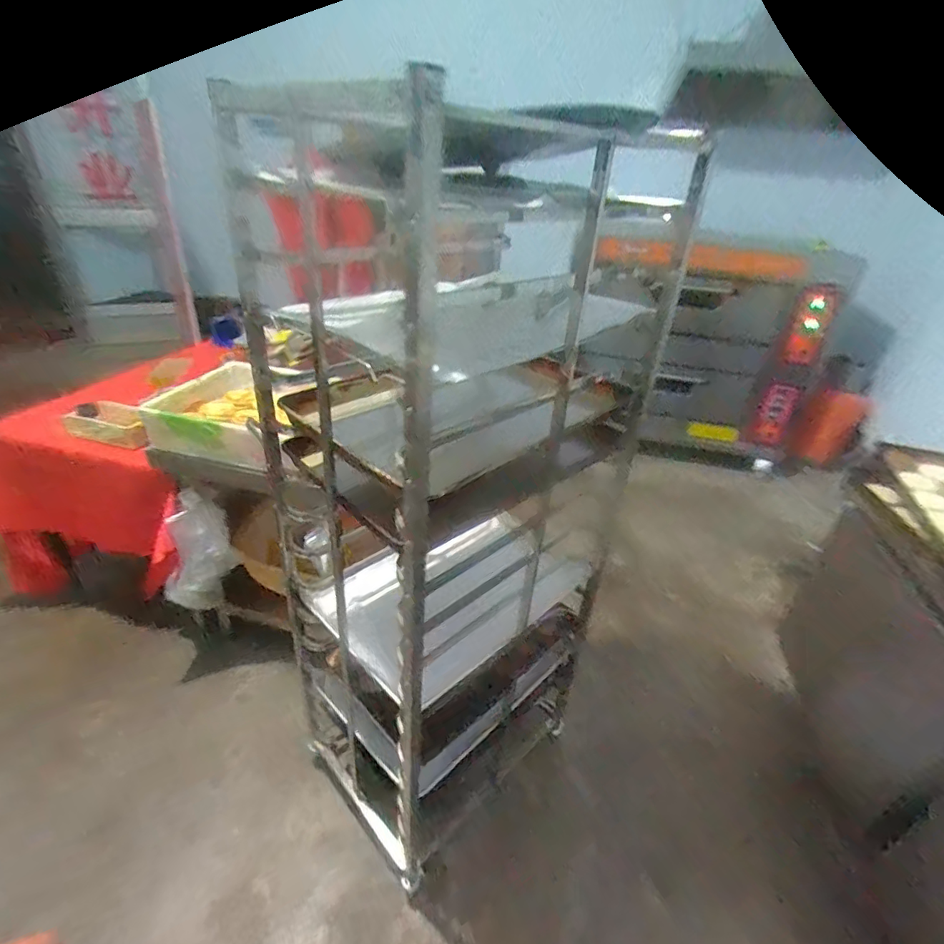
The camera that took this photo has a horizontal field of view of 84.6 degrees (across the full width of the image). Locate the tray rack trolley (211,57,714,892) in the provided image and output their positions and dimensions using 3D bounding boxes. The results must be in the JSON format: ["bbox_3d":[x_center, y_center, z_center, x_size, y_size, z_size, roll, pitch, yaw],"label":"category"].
[{"bbox_3d":[-0.038,0.157,1.126,0.708,1.553,0.444,-20,39,-35],"label":"tray rack trolley"}]

